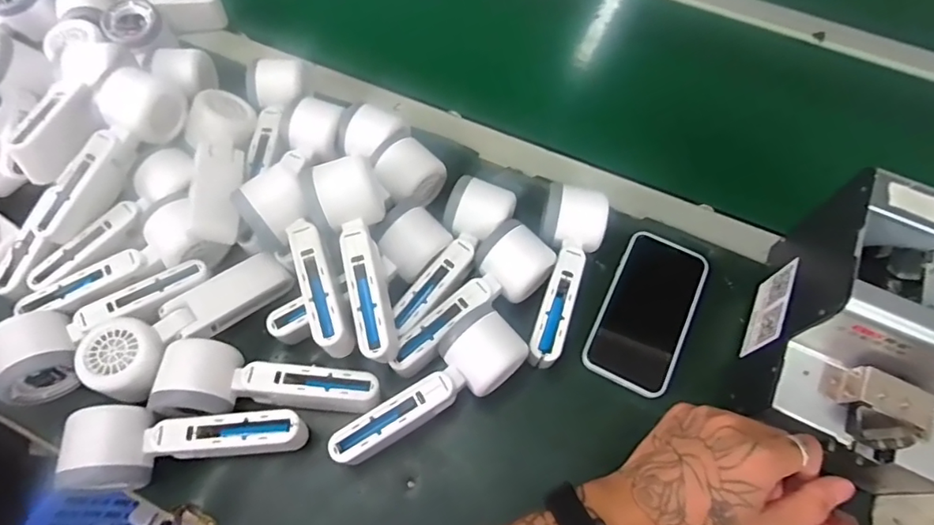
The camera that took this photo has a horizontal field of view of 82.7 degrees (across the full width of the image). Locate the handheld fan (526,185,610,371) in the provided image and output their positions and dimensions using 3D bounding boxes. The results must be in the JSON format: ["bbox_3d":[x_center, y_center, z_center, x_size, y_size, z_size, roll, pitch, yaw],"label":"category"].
[{"bbox_3d":[0.087,0.012,0.461,0.054,0.049,0.157,10,63,3],"label":"handheld fan"}]

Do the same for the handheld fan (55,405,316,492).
[{"bbox_3d":[-0.207,0.141,0.397,0.169,0.051,0.057,1,63,-1],"label":"handheld fan"}]

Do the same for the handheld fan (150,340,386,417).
[{"bbox_3d":[-0.153,0.092,0.422,0.163,0.049,0.055,-1,63,-2],"label":"handheld fan"}]

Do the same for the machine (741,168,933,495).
[{"bbox_3d":[0.305,0.054,0.388,0.131,0.134,0.172,27,65,11],"label":"machine"}]

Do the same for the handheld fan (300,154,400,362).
[{"bbox_3d":[-0.084,-0.002,0.423,0.061,0.045,0.161,-15,78,-9],"label":"handheld fan"}]

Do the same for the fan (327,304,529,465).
[{"bbox_3d":[-0.030,0.103,0.424,0.169,0.049,0.059,-32,68,-17],"label":"fan"}]

